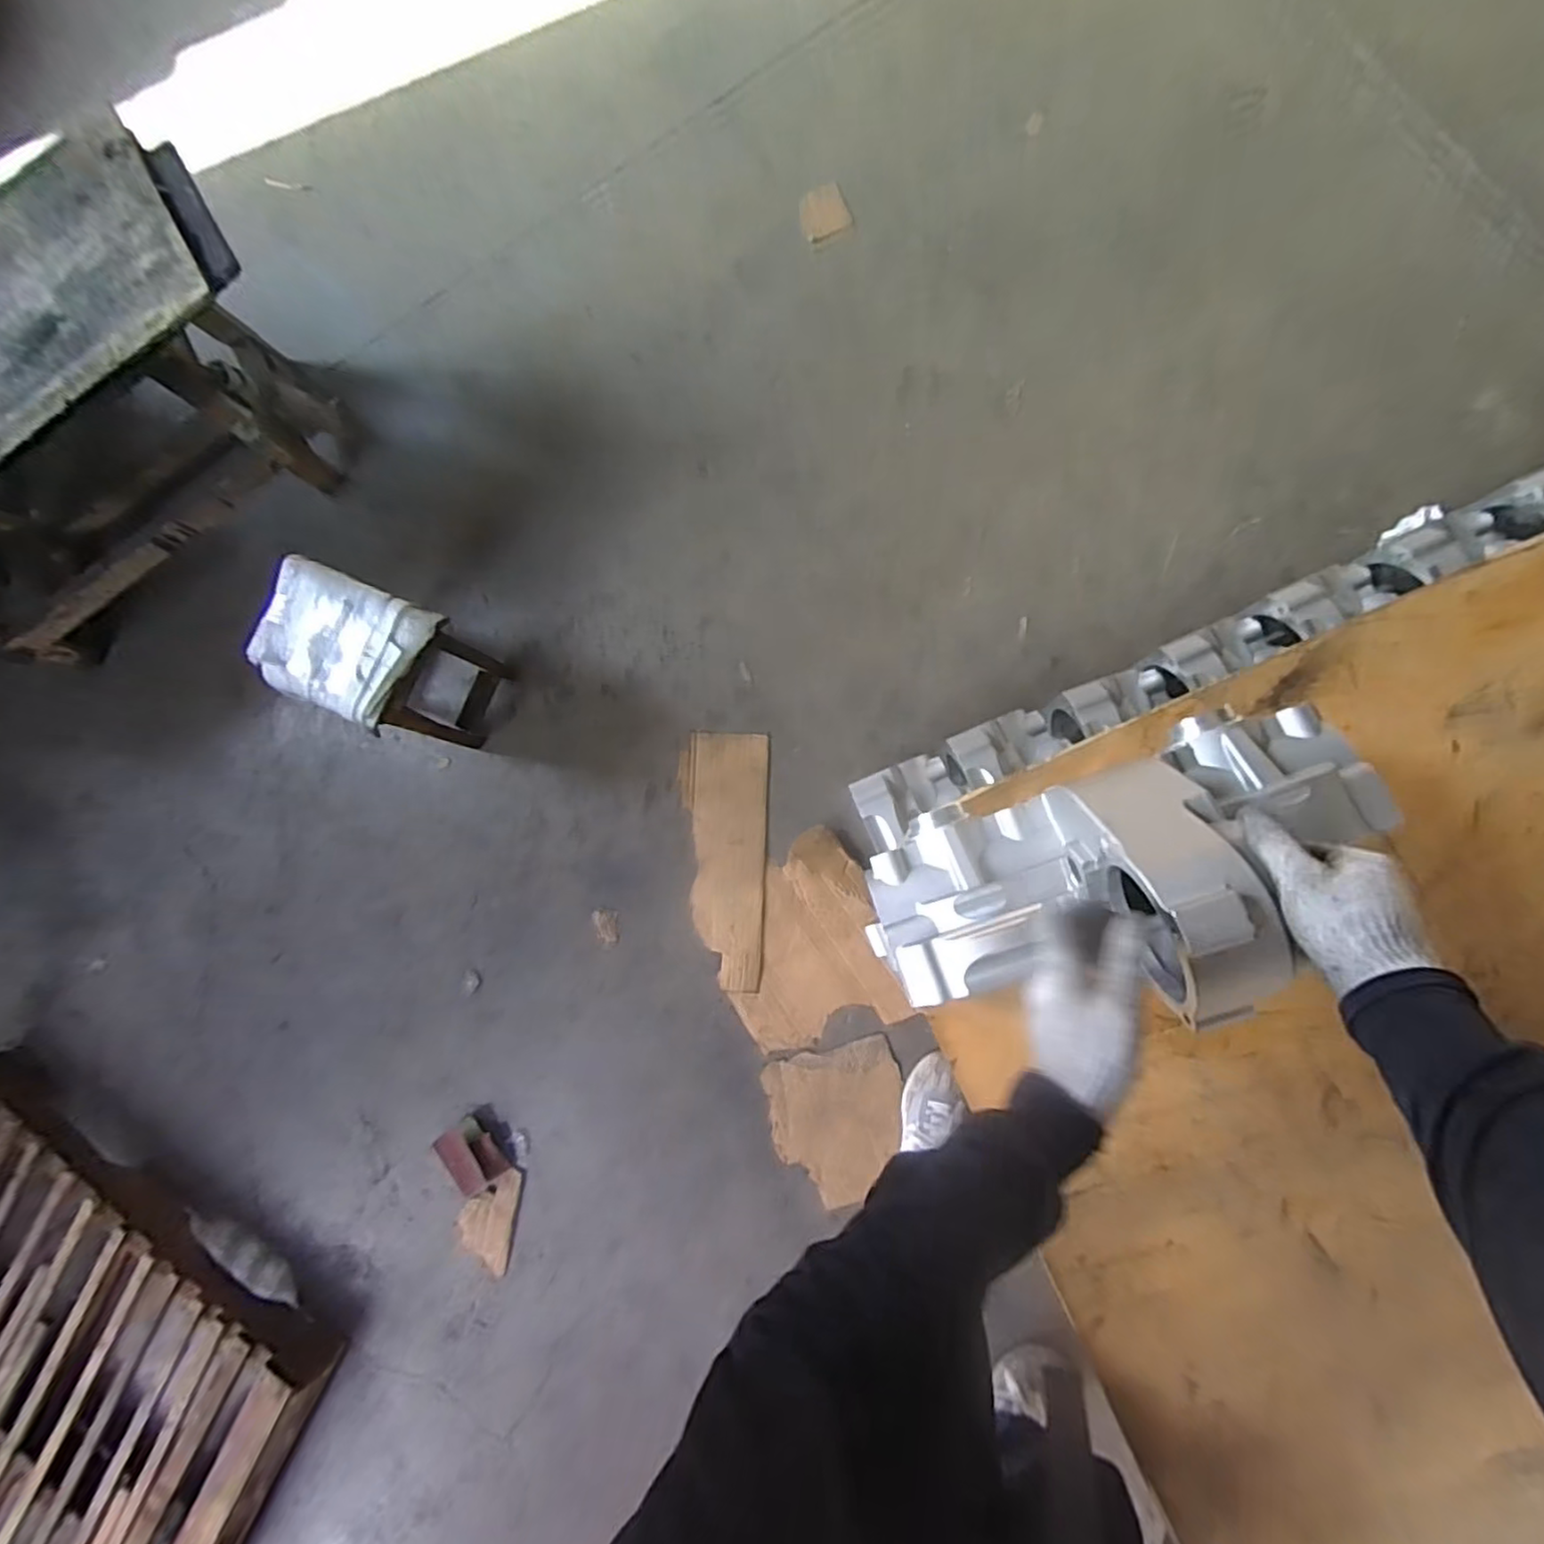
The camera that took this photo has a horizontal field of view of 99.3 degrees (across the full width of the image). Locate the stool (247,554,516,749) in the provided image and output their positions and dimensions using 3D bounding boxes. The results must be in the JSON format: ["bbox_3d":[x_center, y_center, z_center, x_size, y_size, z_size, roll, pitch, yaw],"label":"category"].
[{"bbox_3d":[-0.724,-0.209,1.260,0.279,0.329,0.230,23,89,10],"label":"stool"}]

